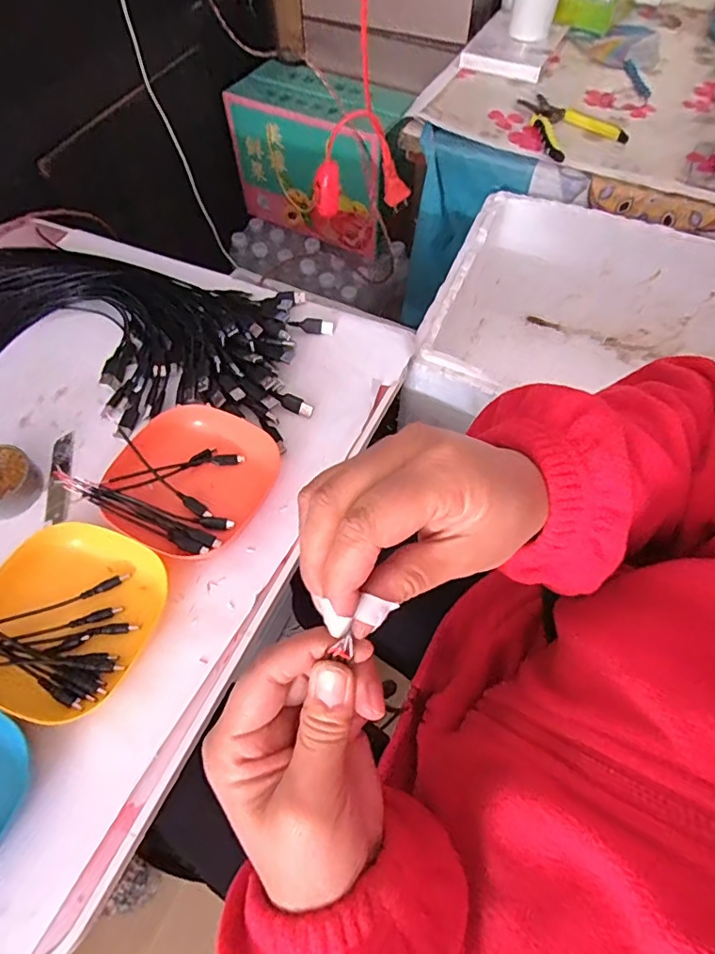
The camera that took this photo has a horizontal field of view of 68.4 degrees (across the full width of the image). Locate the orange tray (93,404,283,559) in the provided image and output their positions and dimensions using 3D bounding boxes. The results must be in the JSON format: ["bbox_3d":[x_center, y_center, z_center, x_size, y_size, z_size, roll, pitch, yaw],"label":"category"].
[{"bbox_3d":[-0.149,0.002,0.469,0.123,0.029,0.134,25,63,14],"label":"orange tray"}]

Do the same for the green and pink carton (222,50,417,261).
[{"bbox_3d":[-0.066,-0.615,1.021,0.321,0.240,0.169,31,65,17],"label":"green and pink carton"}]

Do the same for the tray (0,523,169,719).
[{"bbox_3d":[-0.228,0.106,0.411,0.122,0.029,0.138,17,62,10],"label":"tray"}]

